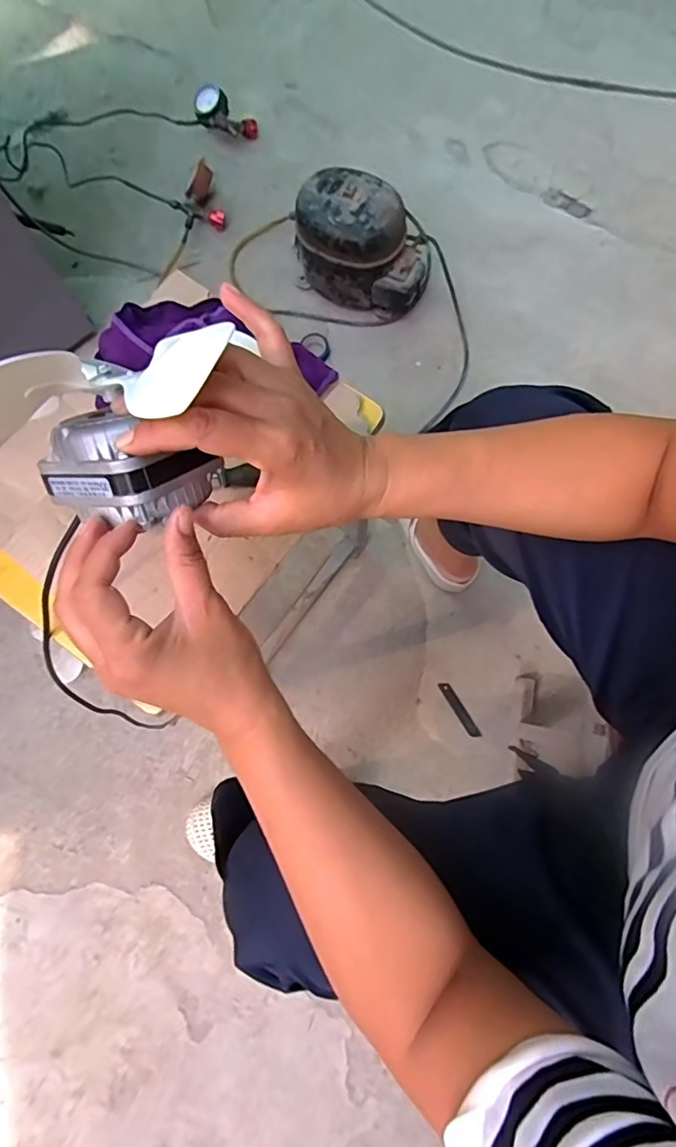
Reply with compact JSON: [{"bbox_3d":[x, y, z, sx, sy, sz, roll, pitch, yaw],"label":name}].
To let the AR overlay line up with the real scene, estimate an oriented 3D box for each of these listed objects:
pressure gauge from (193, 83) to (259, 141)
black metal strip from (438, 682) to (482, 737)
[{"bbox_3d":[-0.223,-0.896,1.046,0.131,0.037,0.072,28,81,-10],"label":"pressure gauge"},{"bbox_3d":[0.195,0.218,0.856,0.017,0.004,0.098,-32,81,-5],"label":"black metal strip"}]

